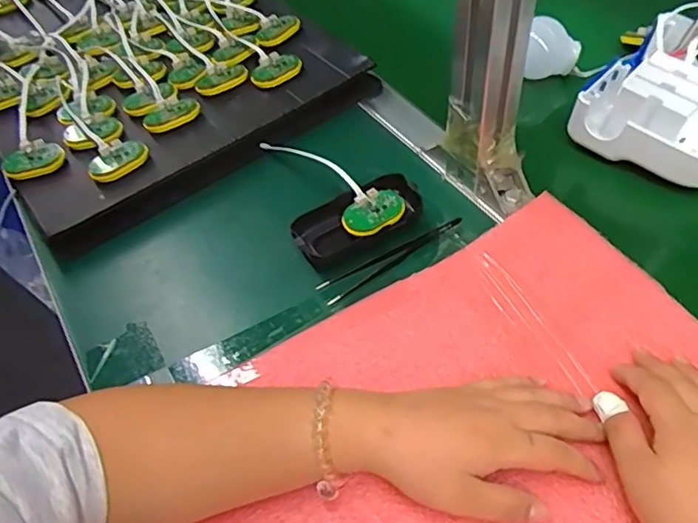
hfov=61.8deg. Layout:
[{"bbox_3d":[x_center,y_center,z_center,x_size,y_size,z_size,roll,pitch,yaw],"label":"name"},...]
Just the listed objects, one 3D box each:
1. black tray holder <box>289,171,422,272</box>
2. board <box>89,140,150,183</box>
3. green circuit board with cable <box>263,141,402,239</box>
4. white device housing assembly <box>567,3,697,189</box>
[{"bbox_3d":[0.007,-0.037,0.491,0.111,0.016,0.052,-29,54,-17],"label":"black tray holder"},{"bbox_3d":[-0.212,-0.091,0.534,0.035,0.017,0.054,30,59,25],"label":"board"},{"bbox_3d":[-0.020,-0.081,0.525,0.052,0.016,0.167,-35,57,-21],"label":"green circuit board with cable"},{"bbox_3d":[0.317,-0.175,0.518,0.136,0.099,0.209,32,60,27],"label":"white device housing assembly"}]

